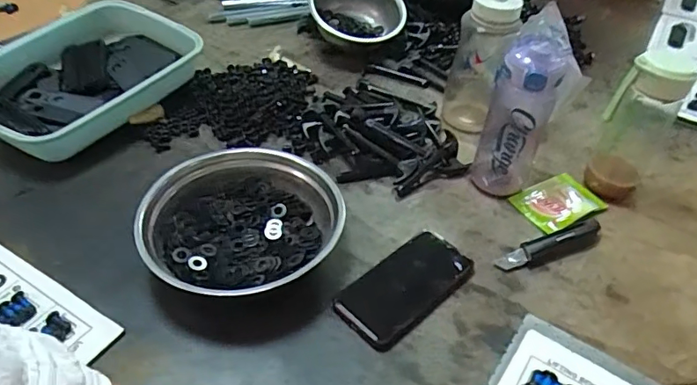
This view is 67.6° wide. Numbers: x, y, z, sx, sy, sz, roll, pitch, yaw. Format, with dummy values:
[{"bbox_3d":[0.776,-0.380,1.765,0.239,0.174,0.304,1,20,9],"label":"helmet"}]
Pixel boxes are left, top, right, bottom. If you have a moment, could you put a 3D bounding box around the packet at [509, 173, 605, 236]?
[{"bbox_3d":[0.295,0.008,0.711,0.122,0.032,0.080,-20,49,-26],"label":"packet"}]

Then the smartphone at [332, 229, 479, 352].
[{"bbox_3d":[0.064,0.103,0.582,0.159,0.014,0.084,-32,50,-28],"label":"smartphone"}]

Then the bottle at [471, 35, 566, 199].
[{"bbox_3d":[0.216,-0.095,0.668,0.076,0.200,0.085,19,45,13],"label":"bottle"}]

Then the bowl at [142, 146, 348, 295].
[{"bbox_3d":[-0.116,0.038,0.597,0.205,0.062,0.219,4,43,-3],"label":"bowl"}]

